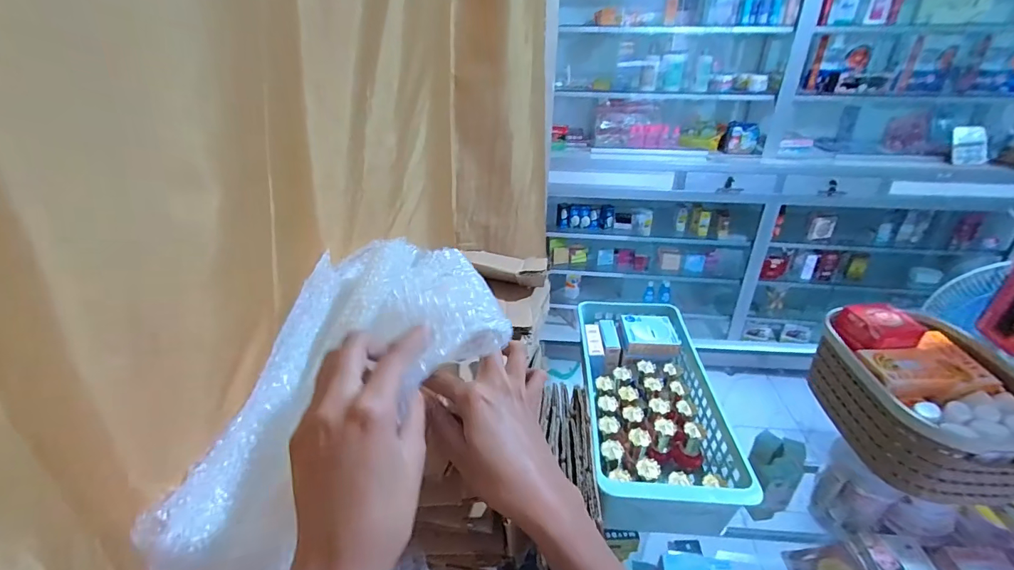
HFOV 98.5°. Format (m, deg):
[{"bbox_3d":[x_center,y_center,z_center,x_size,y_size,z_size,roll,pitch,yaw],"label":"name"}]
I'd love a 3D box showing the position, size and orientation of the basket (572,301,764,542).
[{"bbox_3d":[0.158,0.130,0.511,0.133,0.073,0.291,2,30,4],"label":"basket"}]

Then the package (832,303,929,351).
[{"bbox_3d":[0.443,0.051,0.520,0.074,0.037,0.058,3,30,5],"label":"package"}]

